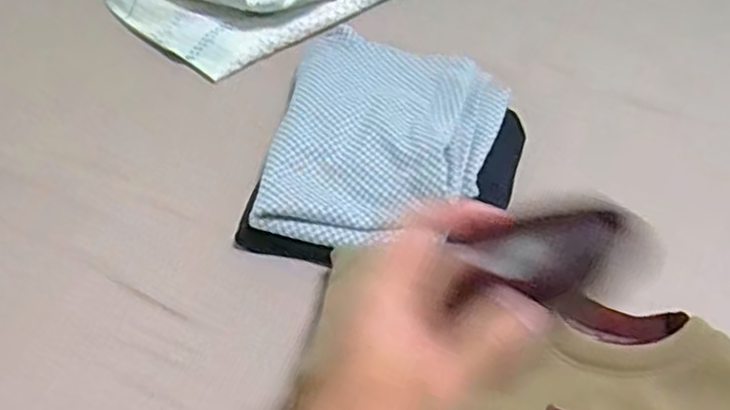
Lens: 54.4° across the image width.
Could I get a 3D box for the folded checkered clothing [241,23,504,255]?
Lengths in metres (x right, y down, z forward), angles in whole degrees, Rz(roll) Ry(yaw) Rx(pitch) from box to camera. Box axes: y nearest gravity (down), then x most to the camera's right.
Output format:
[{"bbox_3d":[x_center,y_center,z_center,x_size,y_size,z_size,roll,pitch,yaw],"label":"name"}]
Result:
[{"bbox_3d":[0.015,-0.066,0.663,0.201,0.024,0.254,12,52,12],"label":"folded checkered clothing"}]

